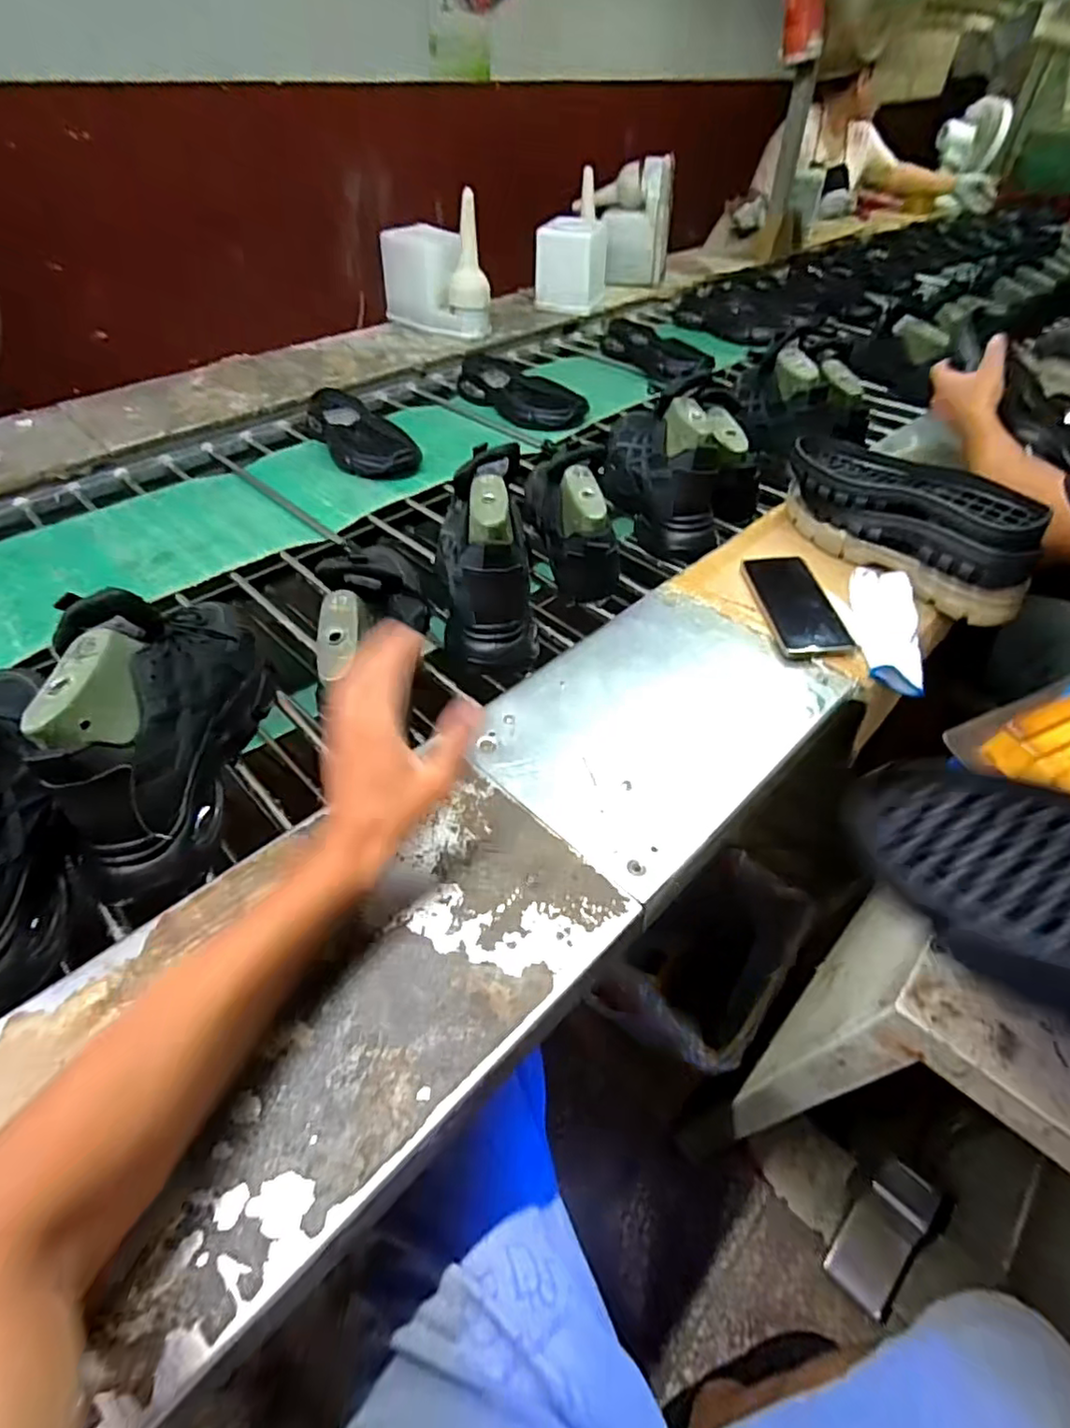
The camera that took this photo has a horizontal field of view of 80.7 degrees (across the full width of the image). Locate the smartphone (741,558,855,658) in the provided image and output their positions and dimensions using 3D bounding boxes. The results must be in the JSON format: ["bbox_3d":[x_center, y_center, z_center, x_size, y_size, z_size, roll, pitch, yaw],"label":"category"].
[{"bbox_3d":[0.287,-0.123,0.697,0.078,0.012,0.154,-6,52,-3],"label":"smartphone"}]

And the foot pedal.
[{"bbox_3d":[0.461,0.686,0.833,0.074,0.033,0.174,34,83,25],"label":"foot pedal"}]

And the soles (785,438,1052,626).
[{"bbox_3d":[0.436,-0.229,0.742,0.117,0.098,0.301,-29,55,-26],"label":"soles"}]

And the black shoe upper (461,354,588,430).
[{"bbox_3d":[-0.023,-0.618,1.216,0.124,0.051,0.280,-29,55,-26],"label":"black shoe upper"}]

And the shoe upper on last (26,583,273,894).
[{"bbox_3d":[-0.308,-0.006,0.524,0.099,0.164,0.289,-6,48,-8],"label":"shoe upper on last"}]

